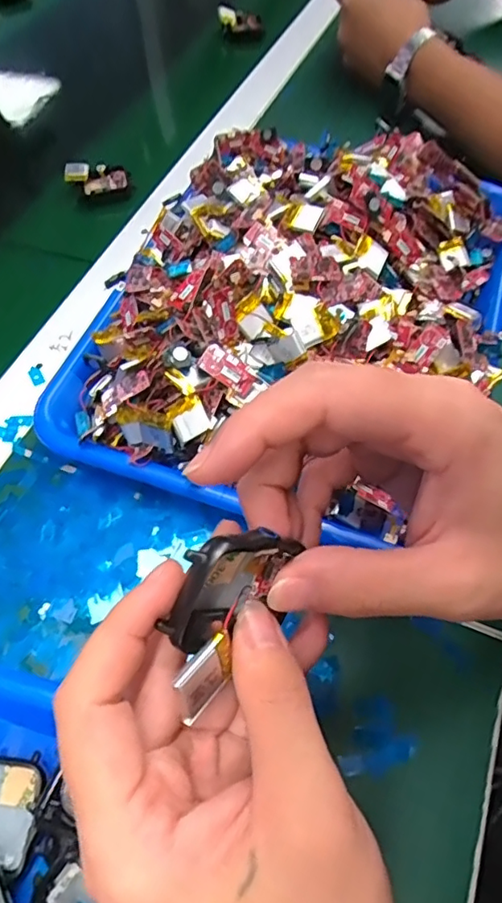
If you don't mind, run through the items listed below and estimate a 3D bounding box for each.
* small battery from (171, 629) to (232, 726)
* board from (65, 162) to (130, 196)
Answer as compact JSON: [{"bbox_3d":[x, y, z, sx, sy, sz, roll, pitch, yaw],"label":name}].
[{"bbox_3d":[-0.013,0.065,0.159,0.004,0.017,0.021,13,41,41],"label":"small battery"},{"bbox_3d":[-0.136,-0.242,0.481,0.052,0.014,0.030,-6,59,-2],"label":"board"}]

